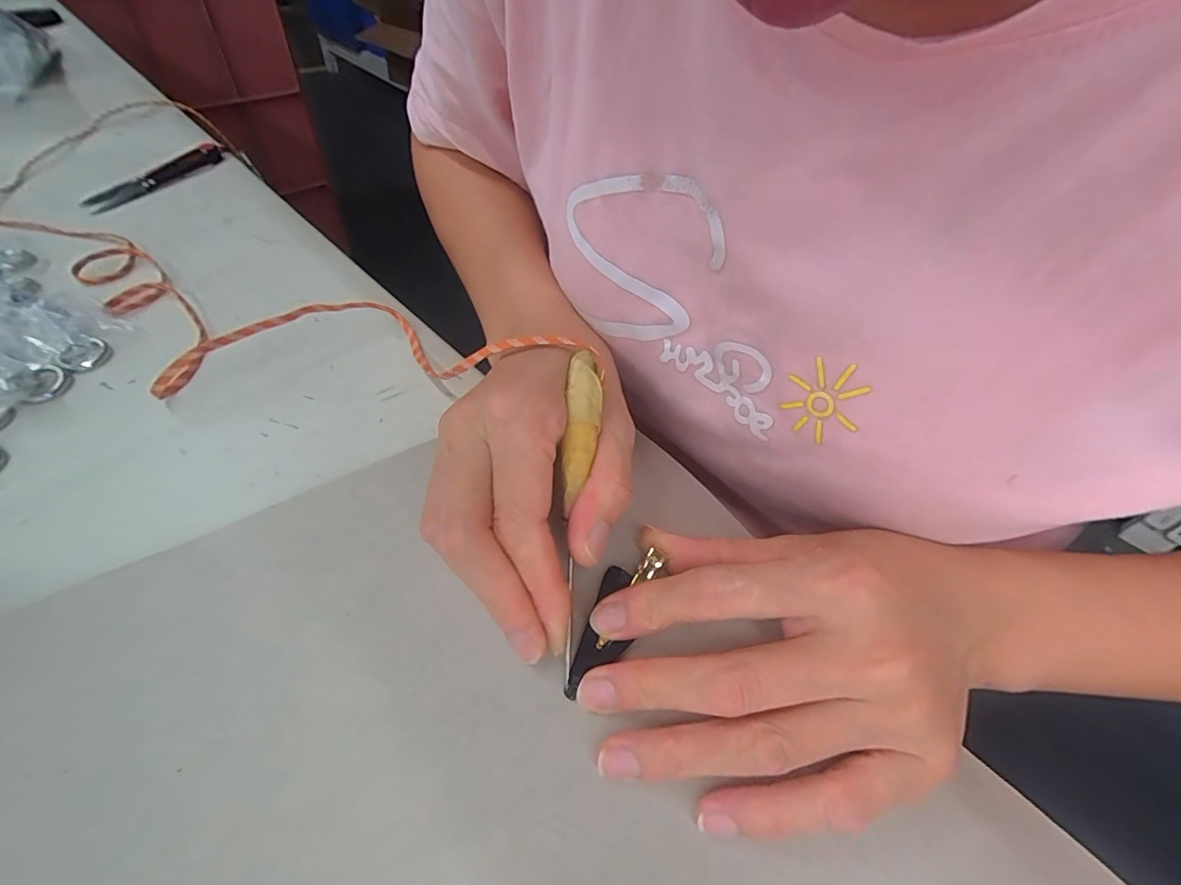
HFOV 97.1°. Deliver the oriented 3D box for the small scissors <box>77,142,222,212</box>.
[{"bbox_3d":[-0.323,-0.202,0.393,0.027,0.005,0.114,16,49,8],"label":"small scissors"}]

